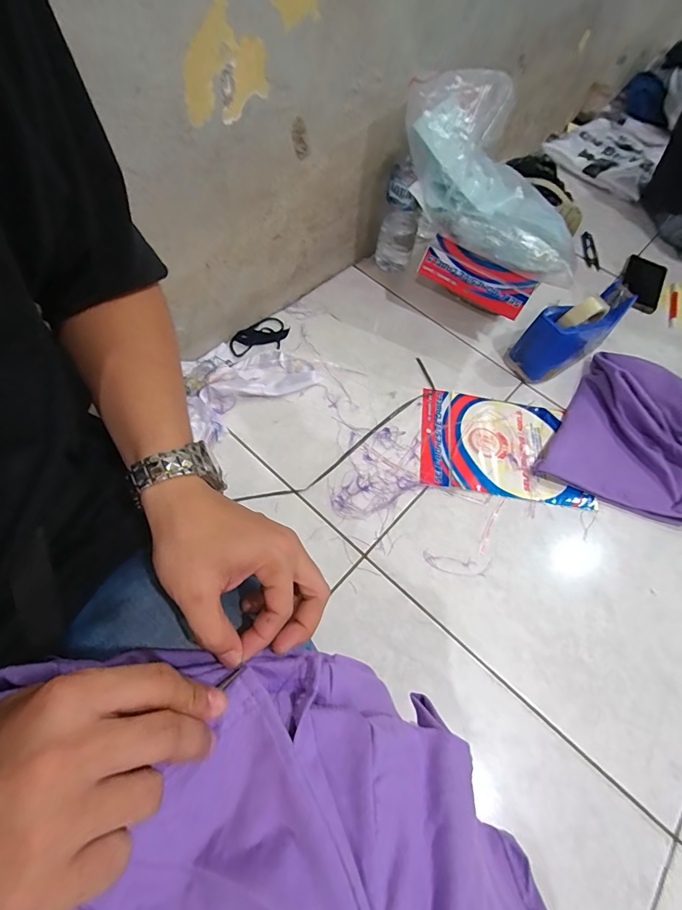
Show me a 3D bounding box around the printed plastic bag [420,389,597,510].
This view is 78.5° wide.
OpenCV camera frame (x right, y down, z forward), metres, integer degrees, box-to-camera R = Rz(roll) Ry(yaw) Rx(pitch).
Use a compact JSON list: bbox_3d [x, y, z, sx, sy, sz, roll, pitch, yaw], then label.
[{"bbox_3d":[0.236,-0.013,0.615,0.233,0.011,0.165,9,61,1],"label":"printed plastic bag"}]

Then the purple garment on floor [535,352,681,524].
[{"bbox_3d":[0.546,0.015,0.559,0.446,0.118,0.264,33,63,14],"label":"purple garment on floor"}]

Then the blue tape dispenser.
[{"bbox_3d":[0.373,-0.201,0.672,0.185,0.106,0.071,-26,65,-18],"label":"blue tape dispenser"}]

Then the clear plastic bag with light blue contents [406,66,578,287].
[{"bbox_3d":[0.245,-0.414,0.597,0.284,0.157,0.200,29,61,10],"label":"clear plastic bag with light blue contents"}]

